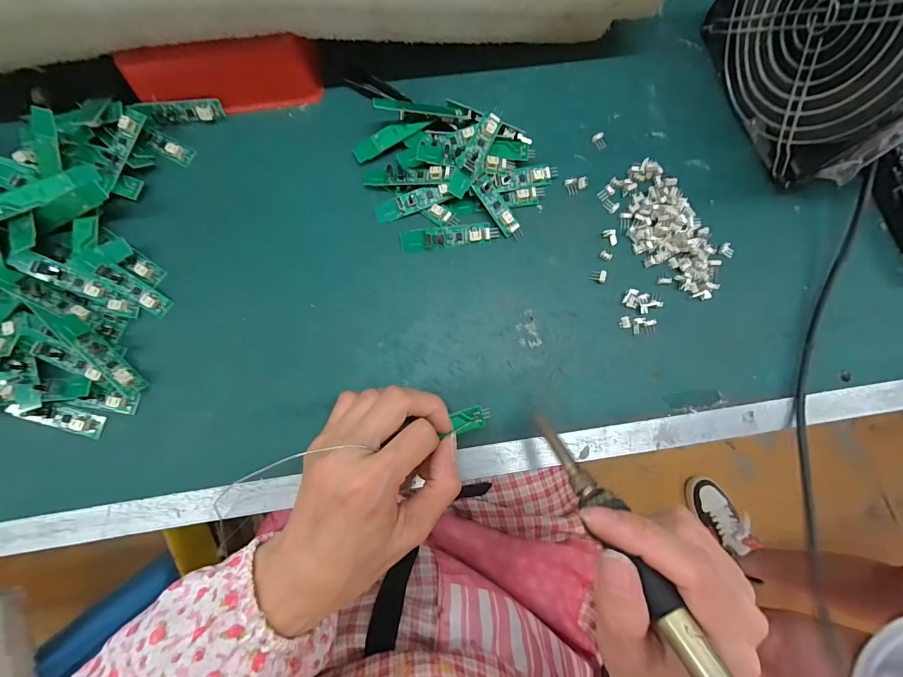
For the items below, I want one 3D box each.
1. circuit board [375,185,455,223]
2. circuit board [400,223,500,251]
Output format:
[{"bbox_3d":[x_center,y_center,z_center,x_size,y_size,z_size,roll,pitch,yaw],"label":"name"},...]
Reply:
[{"bbox_3d":[-0.028,-0.096,0.277,0.060,0.009,0.013,-19,98,5],"label":"circuit board"},{"bbox_3d":[-0.001,-0.072,0.278,0.068,0.006,0.013,-7,83,-3],"label":"circuit board"}]

